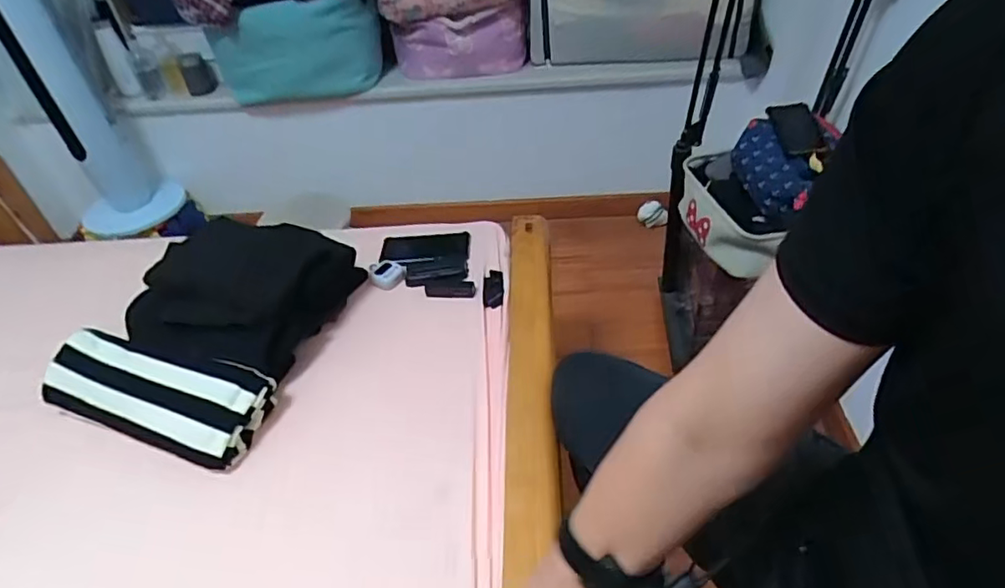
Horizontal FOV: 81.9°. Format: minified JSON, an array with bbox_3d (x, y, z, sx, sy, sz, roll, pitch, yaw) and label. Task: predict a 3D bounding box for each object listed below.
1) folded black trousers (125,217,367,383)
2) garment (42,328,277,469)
[{"bbox_3d":[-0.424,-0.004,0.937,0.274,0.117,0.283,10,44,17],"label":"folded black trousers"},{"bbox_3d":[-0.500,0.148,0.832,0.340,0.088,0.123,10,43,16],"label":"garment"}]

